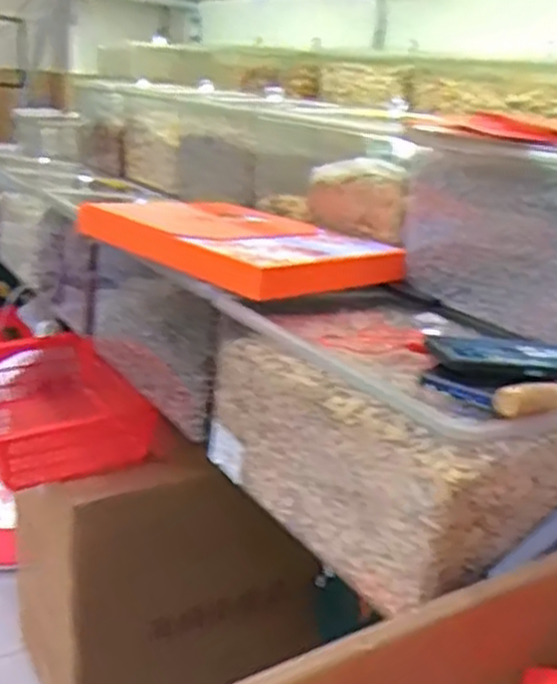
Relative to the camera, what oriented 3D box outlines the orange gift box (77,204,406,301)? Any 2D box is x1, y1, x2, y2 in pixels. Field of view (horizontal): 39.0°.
[{"bbox_3d":[-0.074,-0.137,1.053,0.274,0.050,0.409,-13,26,-39],"label":"orange gift box"}]

